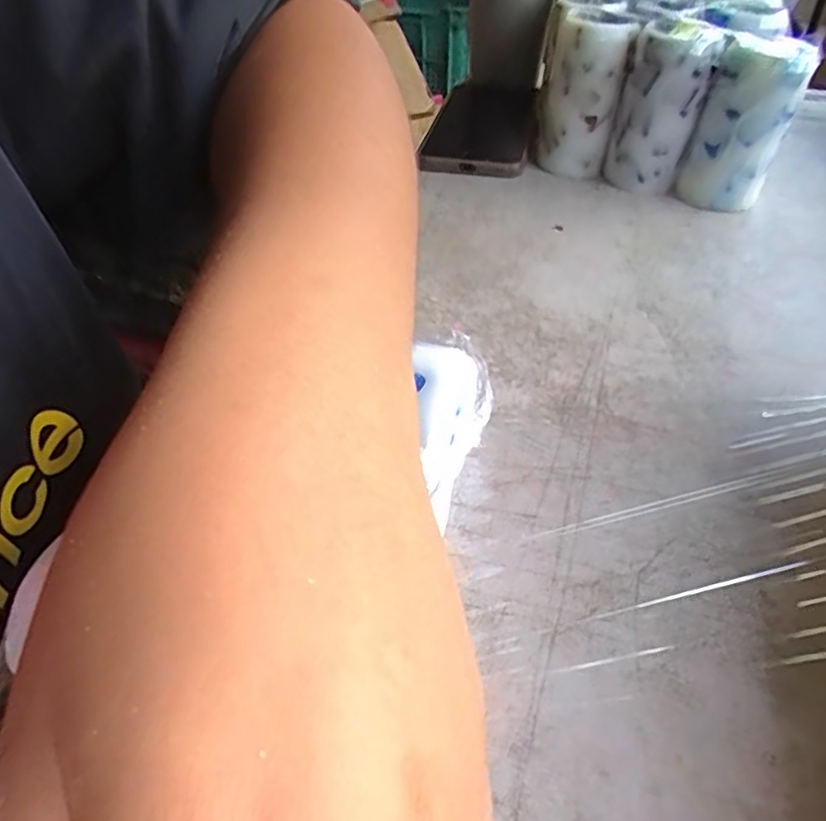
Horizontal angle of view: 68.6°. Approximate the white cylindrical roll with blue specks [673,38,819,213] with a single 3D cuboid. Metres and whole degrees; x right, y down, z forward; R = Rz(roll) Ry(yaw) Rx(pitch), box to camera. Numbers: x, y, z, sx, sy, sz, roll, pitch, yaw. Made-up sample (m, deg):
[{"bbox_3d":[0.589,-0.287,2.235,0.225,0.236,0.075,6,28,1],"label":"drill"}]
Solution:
[{"bbox_3d":[0.211,-0.184,0.389,0.053,0.094,0.060,24,50,19],"label":"white cylindrical roll with blue specks"}]

